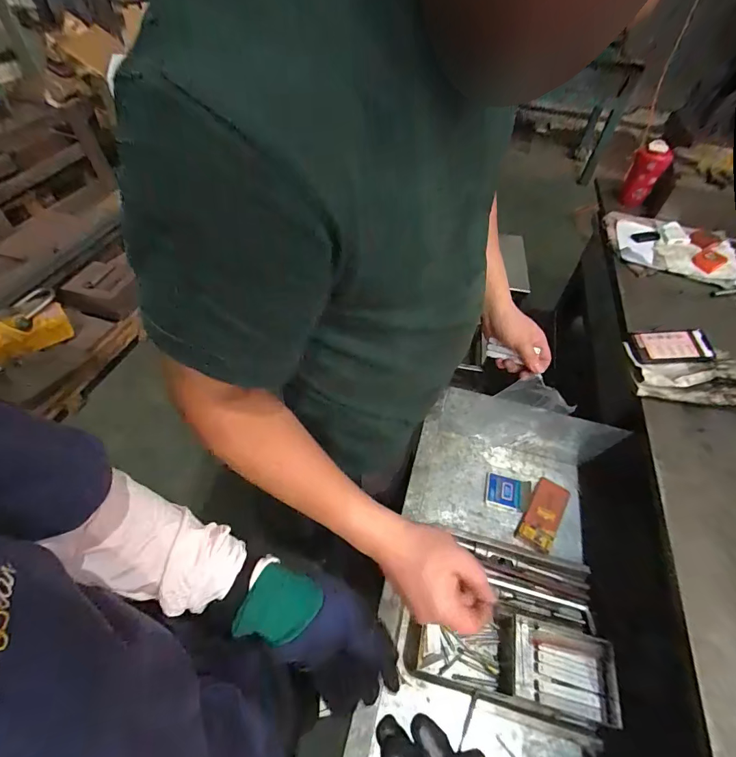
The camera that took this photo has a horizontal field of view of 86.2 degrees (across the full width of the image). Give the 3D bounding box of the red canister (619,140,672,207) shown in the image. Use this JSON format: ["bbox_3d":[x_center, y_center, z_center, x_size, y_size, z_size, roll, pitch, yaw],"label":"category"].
[{"bbox_3d":[0.810,-0.601,1.158,0.086,0.155,0.071,29,56,19],"label":"red canister"}]

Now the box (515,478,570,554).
[{"bbox_3d":[0.354,0.271,0.791,0.063,0.011,0.155,30,56,20],"label":"box"}]

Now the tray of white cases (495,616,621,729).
[{"bbox_3d":[0.297,0.463,0.631,0.169,0.050,0.122,14,52,8],"label":"tray of white cases"}]

